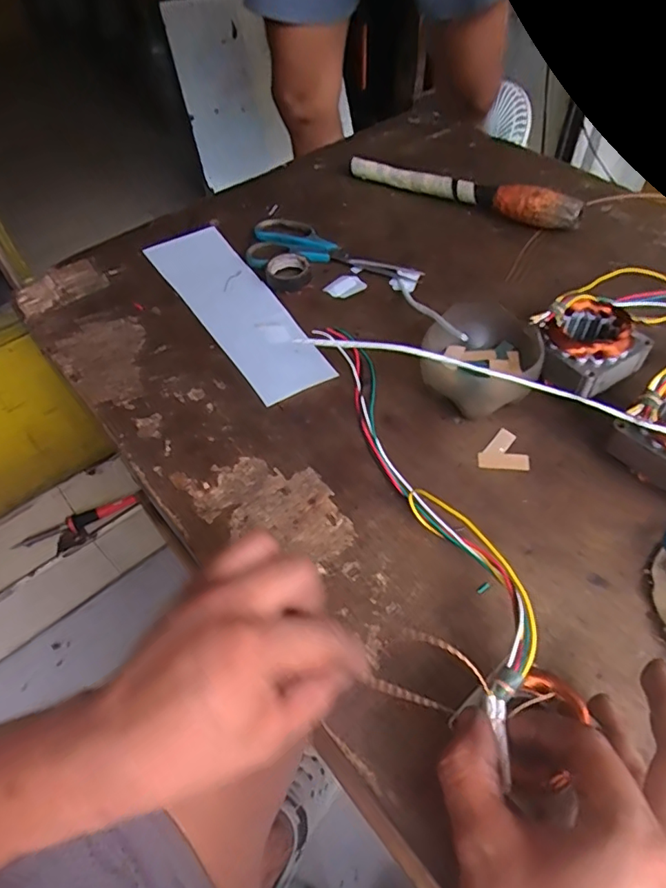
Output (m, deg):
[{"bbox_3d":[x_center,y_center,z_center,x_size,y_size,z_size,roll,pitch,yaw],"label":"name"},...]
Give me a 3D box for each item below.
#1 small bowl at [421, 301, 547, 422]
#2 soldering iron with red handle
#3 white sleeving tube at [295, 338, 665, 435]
[{"bbox_3d":[0.125,-0.075,0.444,0.090,0.053,0.107,15,55,14],"label":"small bowl"},{"bbox_3d":[-0.457,0.140,0.948,0.213,0.029,0.026,-18,54,-10],"label":"soldering iron with red handle"},{"bbox_3d":[0.110,-0.048,0.397,0.299,0.024,0.014,18,56,16],"label":"white sleeving tube"}]

